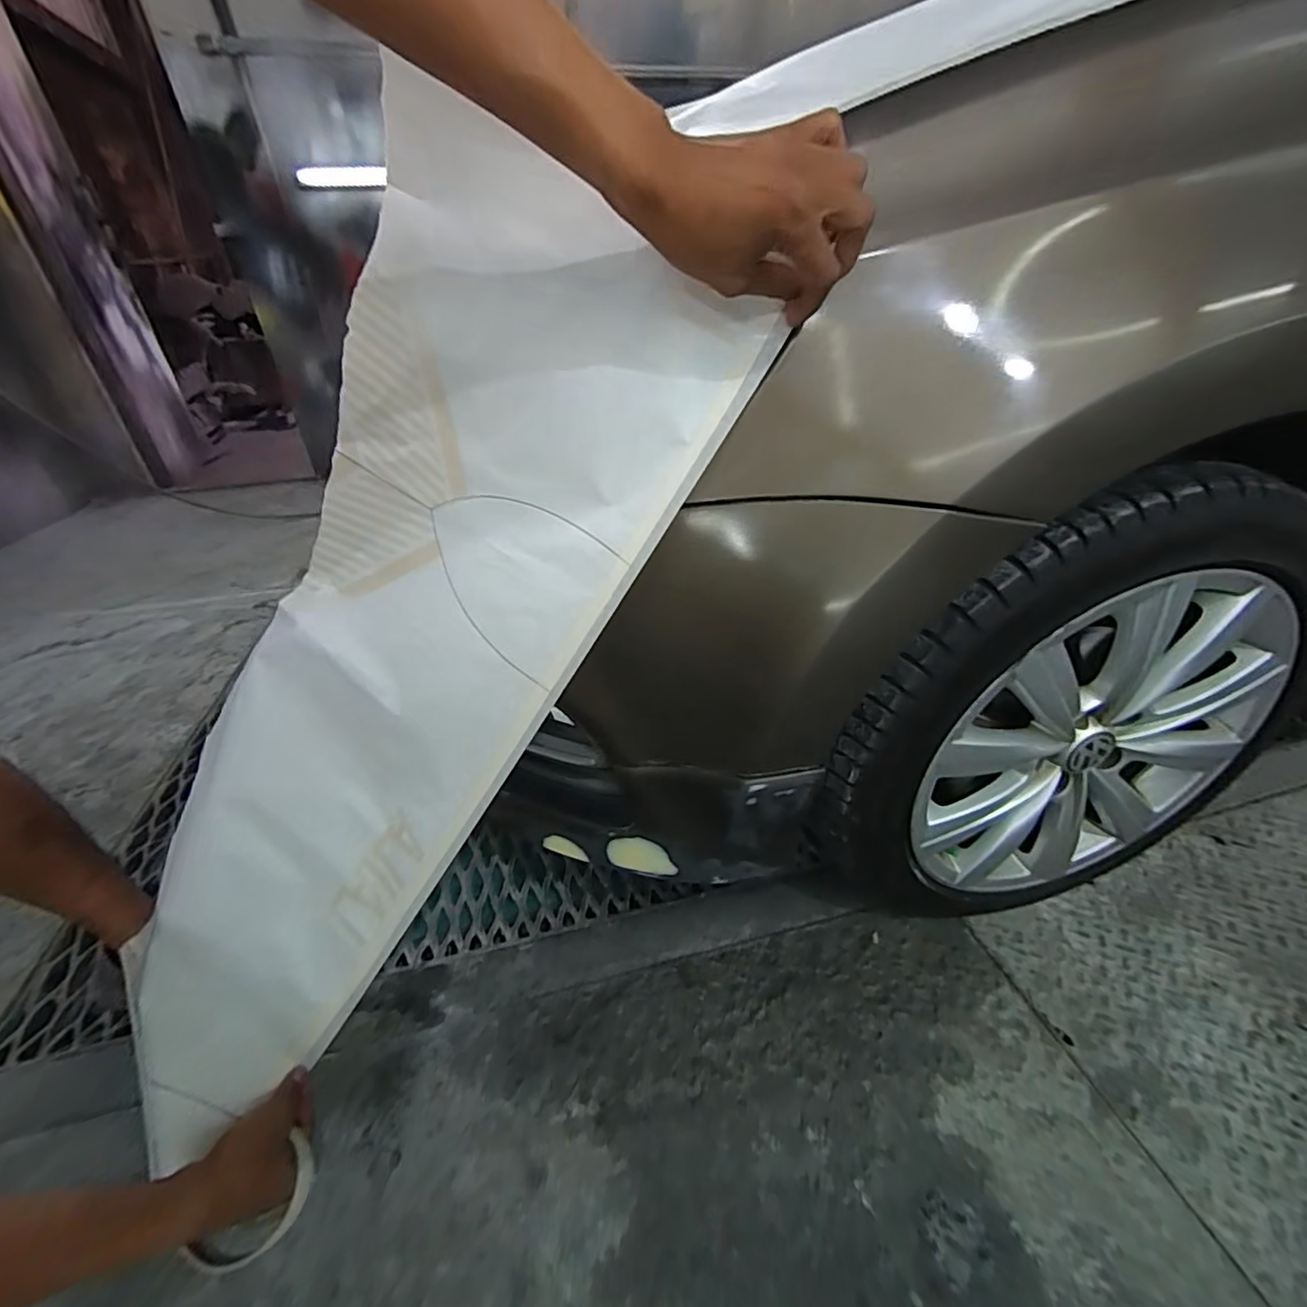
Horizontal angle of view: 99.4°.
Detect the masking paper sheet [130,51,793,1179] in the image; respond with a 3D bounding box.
[{"bbox_3d":[-0.247,0.037,0.455,0.323,0.812,0.103,32,9,18],"label":"masking paper sheet"}]

